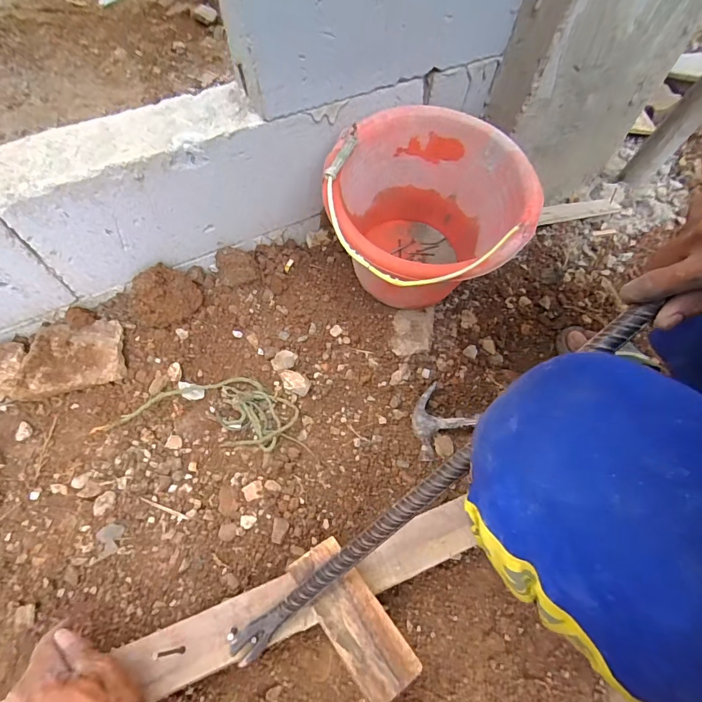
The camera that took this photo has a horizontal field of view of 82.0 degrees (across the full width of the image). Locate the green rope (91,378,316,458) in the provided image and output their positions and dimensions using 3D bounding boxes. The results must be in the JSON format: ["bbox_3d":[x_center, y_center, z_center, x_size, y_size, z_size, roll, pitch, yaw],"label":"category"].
[{"bbox_3d":[-0.205,0.084,0.591,0.289,0.018,0.105,5,64,-1],"label":"green rope"}]

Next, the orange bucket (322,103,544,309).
[{"bbox_3d":[0.101,-0.174,0.622,0.268,0.231,0.281,1,64,-3],"label":"orange bucket"}]

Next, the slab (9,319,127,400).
[{"bbox_3d":[-0.416,0.008,0.609,0.140,0.030,0.110,-7,65,-7],"label":"slab"}]

